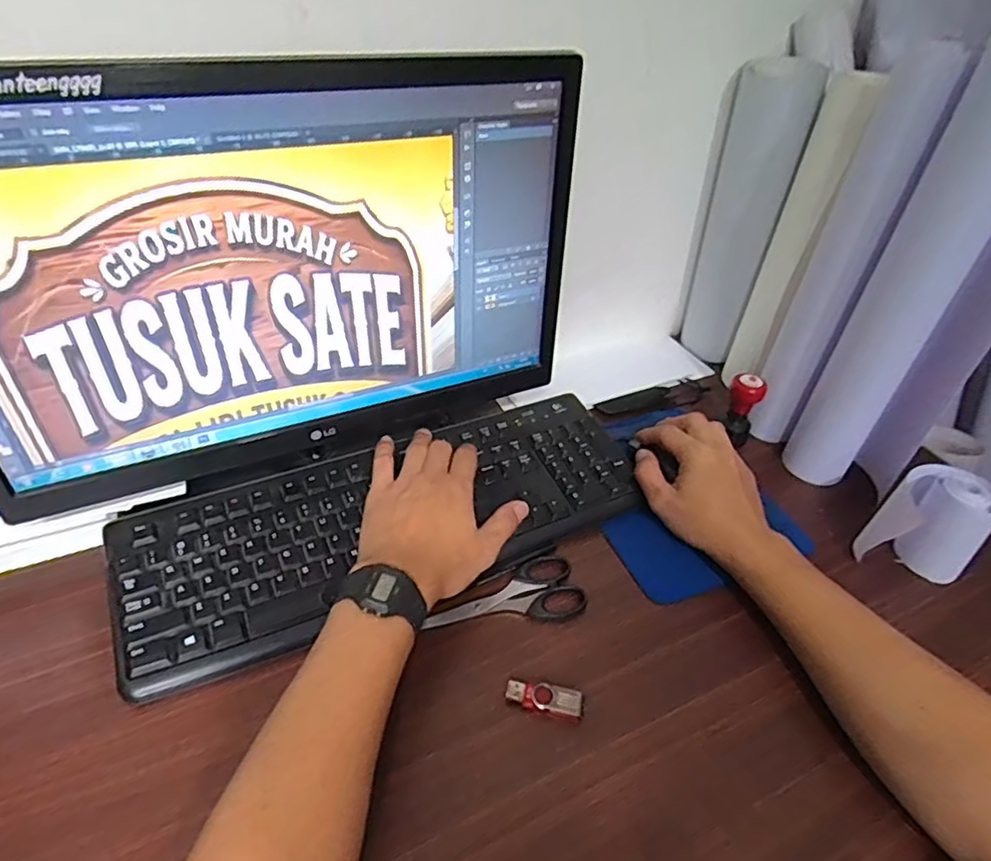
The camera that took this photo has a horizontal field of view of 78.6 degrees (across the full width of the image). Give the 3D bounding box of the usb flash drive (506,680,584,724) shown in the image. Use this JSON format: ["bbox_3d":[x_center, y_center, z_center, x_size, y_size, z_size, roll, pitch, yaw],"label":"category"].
[{"bbox_3d":[0.034,0.184,0.417,0.053,0.007,0.020,13,41,8],"label":"usb flash drive"}]

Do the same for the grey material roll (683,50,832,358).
[{"bbox_3d":[0.265,-0.225,0.679,0.082,0.314,0.069,16,41,12],"label":"grey material roll"}]

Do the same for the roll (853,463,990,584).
[{"bbox_3d":[0.365,0.082,0.510,0.069,0.091,0.070,3,40,-3],"label":"roll"}]

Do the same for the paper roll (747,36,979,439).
[{"bbox_3d":[0.304,-0.136,0.549,0.050,0.354,0.067,23,43,19],"label":"paper roll"}]

